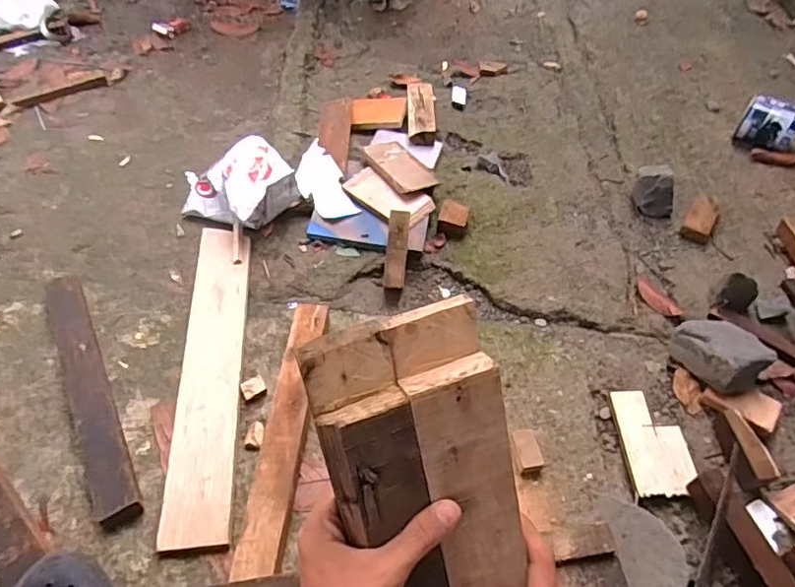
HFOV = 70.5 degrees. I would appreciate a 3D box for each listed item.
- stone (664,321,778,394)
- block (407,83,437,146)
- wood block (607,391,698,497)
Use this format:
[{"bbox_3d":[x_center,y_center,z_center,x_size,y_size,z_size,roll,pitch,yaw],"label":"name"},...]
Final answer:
[{"bbox_3d":[0.580,0.096,0.999,0.121,0.085,0.149,-25,58,-19],"label":"stone"},{"bbox_3d":[0.061,-0.469,1.454,0.069,0.037,0.212,1,53,-1],"label":"block"},{"bbox_3d":[0.420,0.240,0.918,0.099,0.017,0.170,-2,53,-3],"label":"wood block"}]

